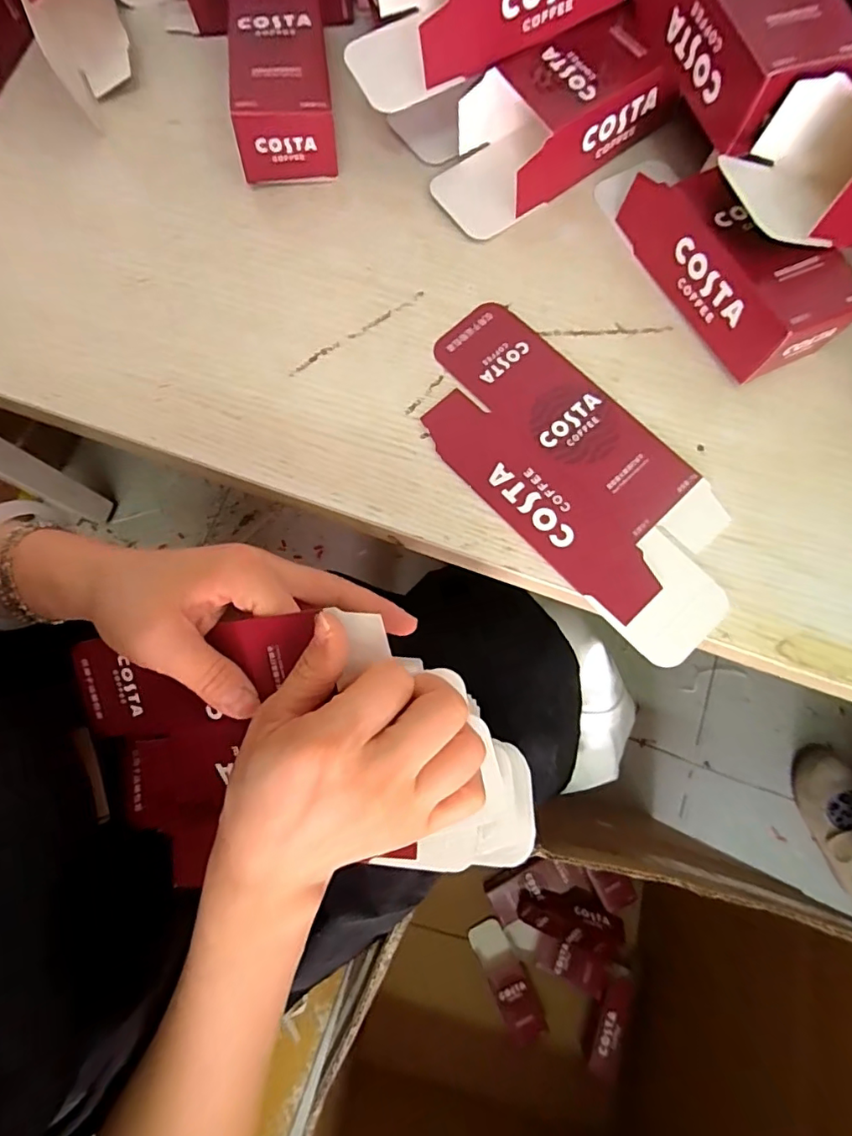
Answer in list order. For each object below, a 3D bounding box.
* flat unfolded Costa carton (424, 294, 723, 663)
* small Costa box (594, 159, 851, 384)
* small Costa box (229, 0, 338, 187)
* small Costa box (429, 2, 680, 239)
[{"bbox_3d":[0.079,-0.053,0.288,0.092,0.004,0.208,-42,80,-8],"label":"flat unfolded Costa carton"},{"bbox_3d":[0.160,-0.181,0.297,0.056,0.045,0.157,-29,78,-5],"label":"small Costa box"},{"bbox_3d":[-0.088,-0.298,0.331,0.058,0.044,0.112,-8,77,-1],"label":"small Costa box"},{"bbox_3d":[0.072,-0.265,0.320,0.140,0.043,0.065,-34,79,-6],"label":"small Costa box"}]

